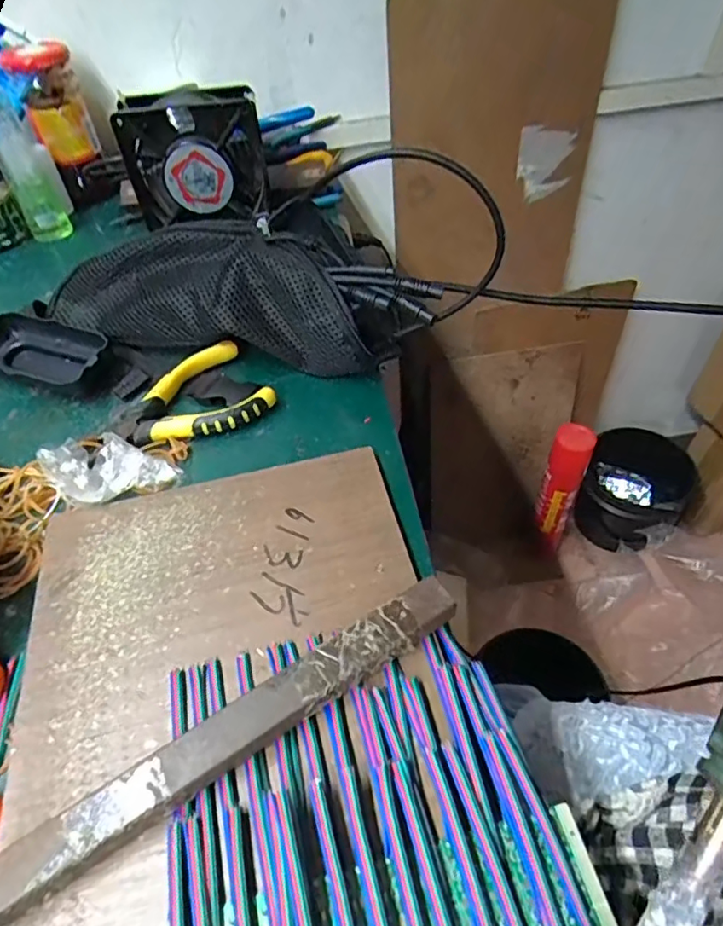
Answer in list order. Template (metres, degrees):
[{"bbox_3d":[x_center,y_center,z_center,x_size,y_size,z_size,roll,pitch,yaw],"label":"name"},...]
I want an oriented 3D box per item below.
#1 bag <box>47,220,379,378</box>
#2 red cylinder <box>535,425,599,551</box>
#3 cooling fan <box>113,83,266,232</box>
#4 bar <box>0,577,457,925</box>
[{"bbox_3d":[-0.110,-0.121,0.420,0.249,0.091,0.063,9,50,13],"label":"bag"},{"bbox_3d":[0.349,0.058,0.998,0.062,0.298,0.059,17,53,18],"label":"red cylinder"},{"bbox_3d":[-0.146,-0.274,0.508,0.115,0.101,0.051,0,50,5],"label":"cooling fan"},{"bbox_3d":[-0.049,0.117,0.243,0.214,0.018,0.023,-27,51,-18],"label":"bar"}]

